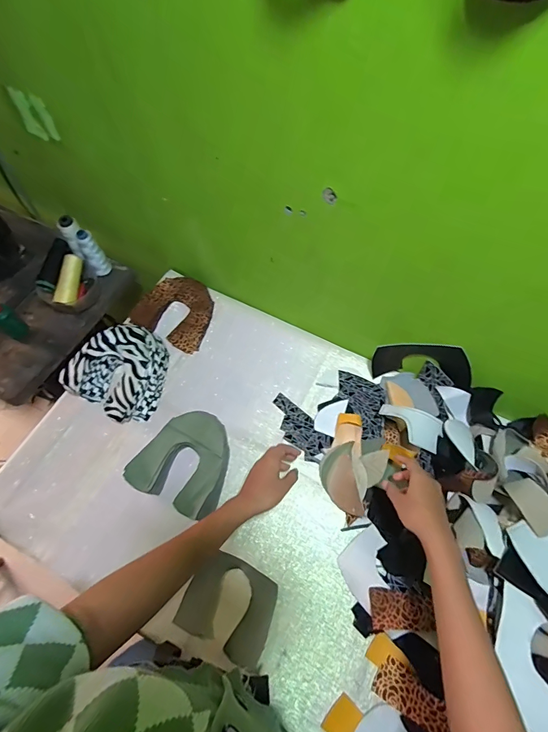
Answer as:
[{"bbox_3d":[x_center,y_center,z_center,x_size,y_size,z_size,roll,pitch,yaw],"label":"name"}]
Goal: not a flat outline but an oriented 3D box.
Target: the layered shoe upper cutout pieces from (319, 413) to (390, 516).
[{"bbox_3d":[0.140,0.172,0.650,0.099,0.031,0.154,22,65,10],"label":"layered shoe upper cutout pieces"}]

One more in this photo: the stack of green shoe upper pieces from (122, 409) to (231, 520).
[{"bbox_3d":[-0.155,0.164,0.660,0.163,0.050,0.166,23,65,11],"label":"stack of green shoe upper pieces"}]

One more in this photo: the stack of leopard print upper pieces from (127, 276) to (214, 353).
[{"bbox_3d":[-0.207,-0.125,0.810,0.158,0.019,0.154,29,74,5],"label":"stack of leopard print upper pieces"}]

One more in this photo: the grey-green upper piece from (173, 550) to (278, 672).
[{"bbox_3d":[-0.067,0.371,0.575,0.139,0.004,0.118,25,68,11],"label":"grey-green upper piece"}]

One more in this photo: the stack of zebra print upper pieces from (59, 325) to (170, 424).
[{"bbox_3d":[-0.297,0.003,0.728,0.176,0.079,0.181,24,65,11],"label":"stack of zebra print upper pieces"}]

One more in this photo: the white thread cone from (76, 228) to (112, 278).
[{"bbox_3d":[-0.403,-0.249,0.834,0.043,0.119,0.044,-31,67,-15],"label":"white thread cone"}]

